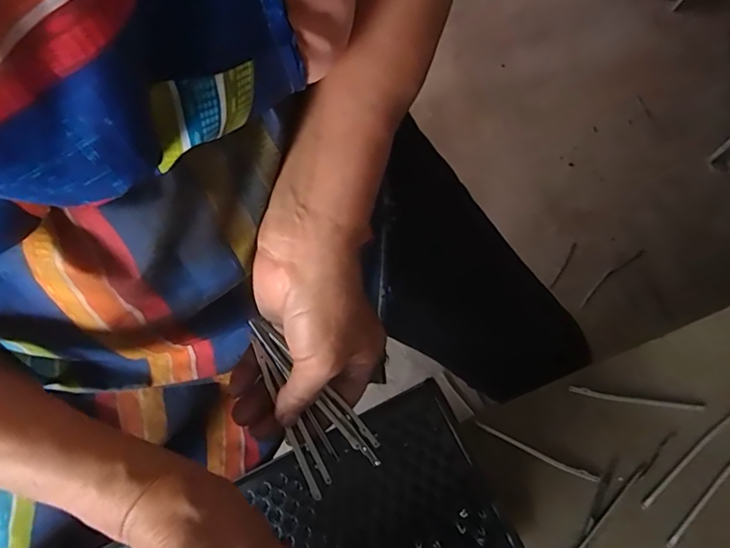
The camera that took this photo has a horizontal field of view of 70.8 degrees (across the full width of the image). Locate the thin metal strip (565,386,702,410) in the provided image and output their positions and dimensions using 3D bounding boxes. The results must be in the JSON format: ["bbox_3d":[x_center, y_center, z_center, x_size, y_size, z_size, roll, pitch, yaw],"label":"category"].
[{"bbox_3d":[0.223,0.103,0.422,0.107,0.004,0.007,8,74,5],"label":"thin metal strip"}]

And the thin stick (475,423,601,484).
[{"bbox_3d":[0.140,0.146,0.420,0.103,0.005,0.007,24,79,8],"label":"thin stick"}]

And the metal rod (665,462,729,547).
[{"bbox_3d":[0.271,0.173,0.403,0.105,0.008,0.008,-44,76,-10],"label":"metal rod"}]

